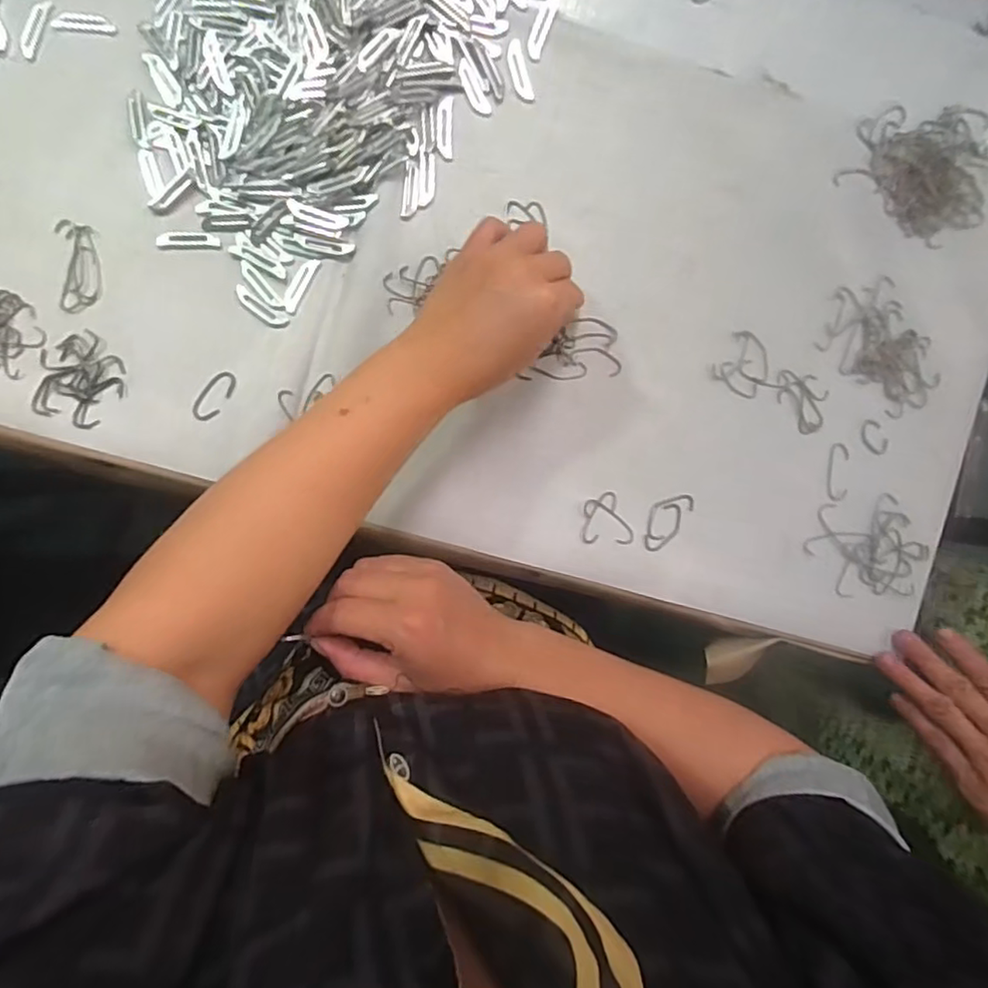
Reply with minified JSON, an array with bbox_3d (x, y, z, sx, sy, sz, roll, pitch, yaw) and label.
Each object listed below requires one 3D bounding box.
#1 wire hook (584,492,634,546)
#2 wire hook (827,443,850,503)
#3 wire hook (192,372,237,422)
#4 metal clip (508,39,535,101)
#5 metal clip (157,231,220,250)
[{"bbox_3d":[0.082,0.017,0.435,0.035,0.004,0.036,1,92,-2],"label":"wire hook"},{"bbox_3d":[0.251,-0.016,0.445,0.014,0.004,0.043,3,92,-2],"label":"wire hook"},{"bbox_3d":[-0.194,-0.068,0.423,0.018,0.004,0.039,38,91,-3],"label":"wire hook"},{"bbox_3d":[0.018,-0.296,0.424,0.011,0.004,0.040,-16,93,-1],"label":"metal clip"},{"bbox_3d":[-0.210,-0.175,0.420,0.042,0.004,0.012,-4,93,-2],"label":"metal clip"}]

